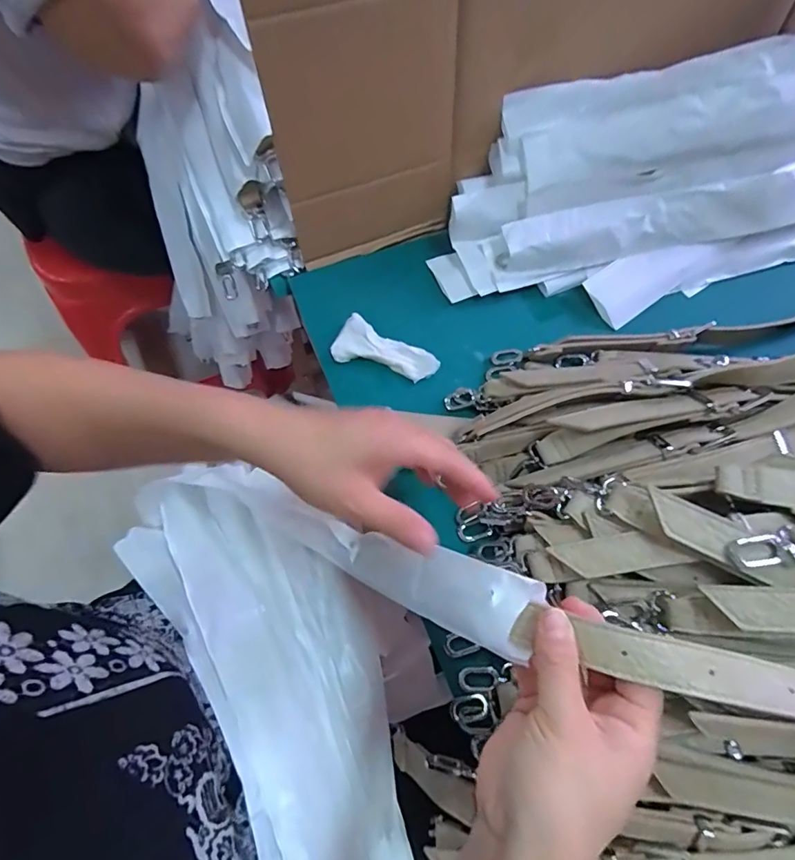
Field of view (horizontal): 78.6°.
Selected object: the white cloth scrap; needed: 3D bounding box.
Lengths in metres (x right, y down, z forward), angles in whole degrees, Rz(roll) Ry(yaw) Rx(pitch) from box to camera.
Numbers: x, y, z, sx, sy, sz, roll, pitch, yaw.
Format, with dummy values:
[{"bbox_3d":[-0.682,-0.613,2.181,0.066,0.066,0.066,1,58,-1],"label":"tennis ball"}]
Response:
[{"bbox_3d":[-0.013,-0.068,0.451,0.095,0.018,0.044,28,68,9],"label":"white cloth scrap"}]

